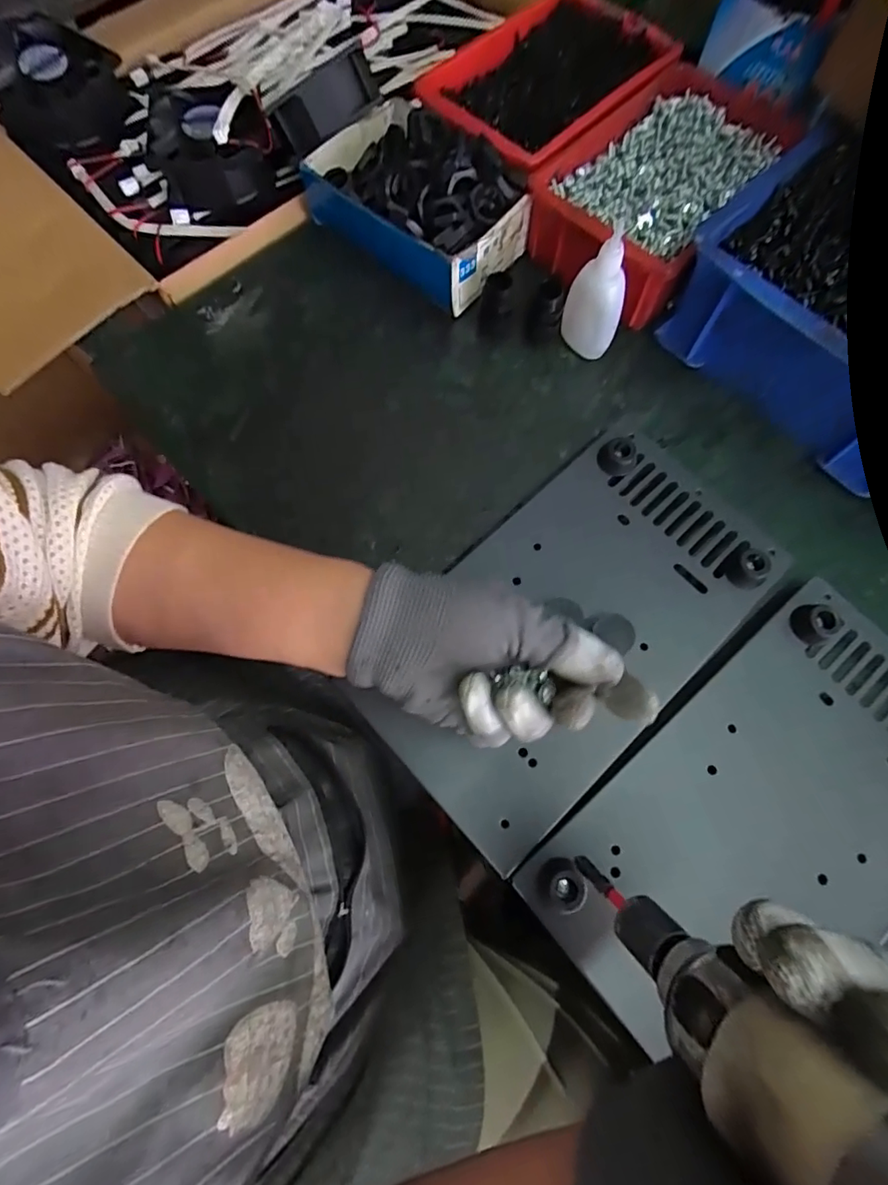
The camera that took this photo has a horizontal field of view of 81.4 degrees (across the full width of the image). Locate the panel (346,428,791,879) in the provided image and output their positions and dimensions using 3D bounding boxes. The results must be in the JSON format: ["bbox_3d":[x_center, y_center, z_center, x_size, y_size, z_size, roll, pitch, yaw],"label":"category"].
[{"bbox_3d":[0.081,0.016,0.321,0.266,0.018,0.153,-43,77,-11],"label":"panel"}]

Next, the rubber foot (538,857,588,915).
[{"bbox_3d":[0.062,0.155,0.271,0.023,0.012,0.025,0,73,1],"label":"rubber foot"}]

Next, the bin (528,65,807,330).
[{"bbox_3d":[0.165,-0.311,0.410,0.131,0.060,0.217,41,78,12],"label":"bin"}]

